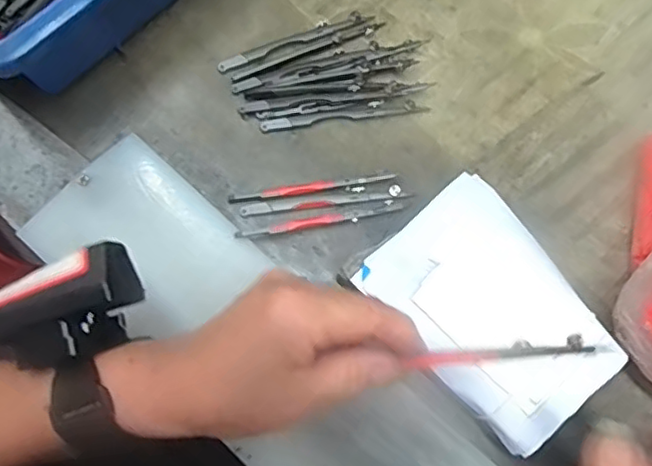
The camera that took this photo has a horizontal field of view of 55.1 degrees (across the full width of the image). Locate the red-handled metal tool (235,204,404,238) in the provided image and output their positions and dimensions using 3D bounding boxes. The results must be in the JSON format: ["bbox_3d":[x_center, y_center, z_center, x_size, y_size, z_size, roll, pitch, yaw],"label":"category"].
[{"bbox_3d":[-0.003,-0.008,0.381,0.100,0.012,0.008,-11,79,-2],"label":"red-handled metal tool"}]

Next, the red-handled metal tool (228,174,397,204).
[{"bbox_3d":[-0.009,-0.027,0.391,0.101,0.012,0.010,-5,78,-1],"label":"red-handled metal tool"}]

